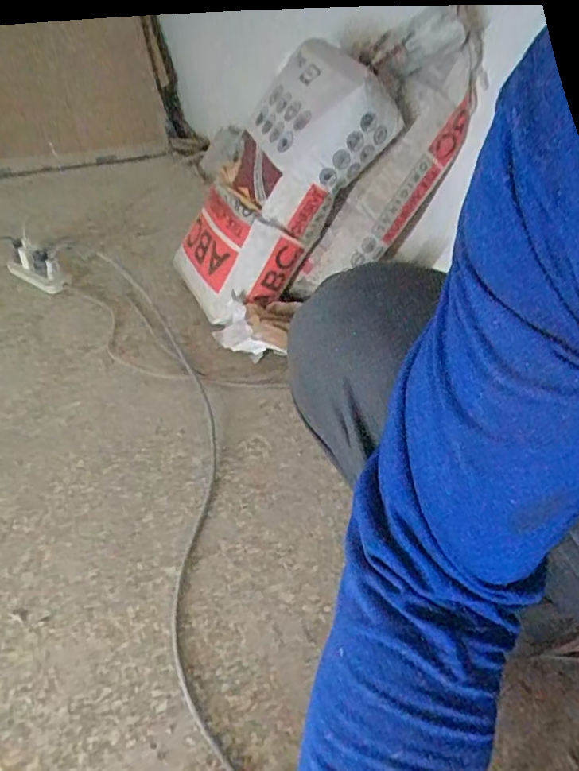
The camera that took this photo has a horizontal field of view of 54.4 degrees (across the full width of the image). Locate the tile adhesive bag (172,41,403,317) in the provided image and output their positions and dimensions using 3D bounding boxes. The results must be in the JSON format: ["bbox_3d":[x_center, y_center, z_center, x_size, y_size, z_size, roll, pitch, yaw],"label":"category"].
[{"bbox_3d":[-0.043,-0.352,0.992,0.105,0.493,0.263,8,34,-52],"label":"tile adhesive bag"}]

